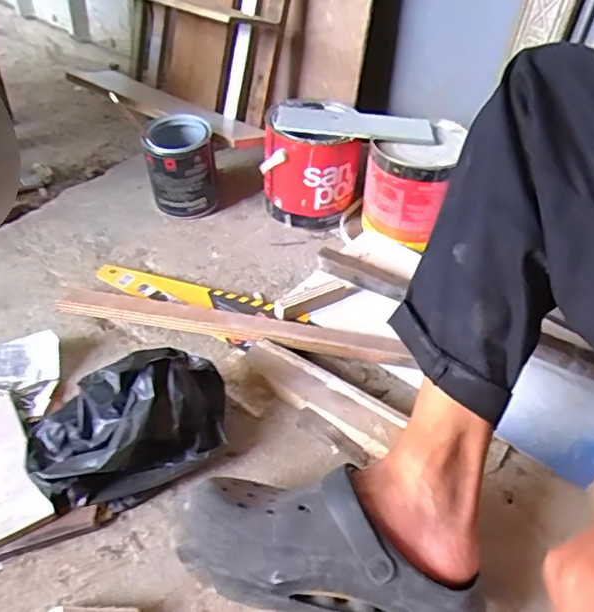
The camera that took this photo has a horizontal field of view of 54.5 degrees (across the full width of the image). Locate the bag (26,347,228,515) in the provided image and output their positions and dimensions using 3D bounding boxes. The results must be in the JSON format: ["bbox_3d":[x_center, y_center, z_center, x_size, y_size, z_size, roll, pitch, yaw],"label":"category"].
[{"bbox_3d":[-0.167,0.121,0.589,0.199,0.098,0.117,-20,49,-25],"label":"bag"}]

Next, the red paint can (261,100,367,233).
[{"bbox_3d":[0.028,-0.236,0.945,0.157,0.156,0.159,6,43,0],"label":"red paint can"}]

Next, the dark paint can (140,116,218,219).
[{"bbox_3d":[-0.188,-0.222,0.934,0.107,0.129,0.106,-8,45,-15],"label":"dark paint can"}]

